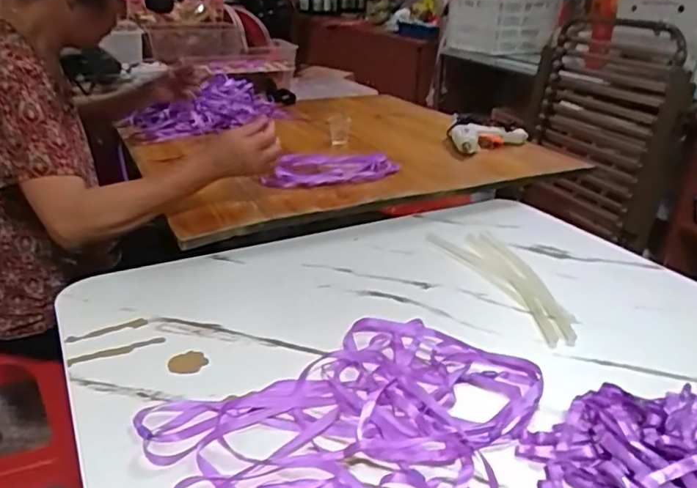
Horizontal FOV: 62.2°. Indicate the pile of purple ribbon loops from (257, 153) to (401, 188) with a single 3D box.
[{"bbox_3d":[-0.046,-0.140,1.071,0.254,0.019,0.143,-14,29,-29],"label":"pile of purple ribbon loops"}]

